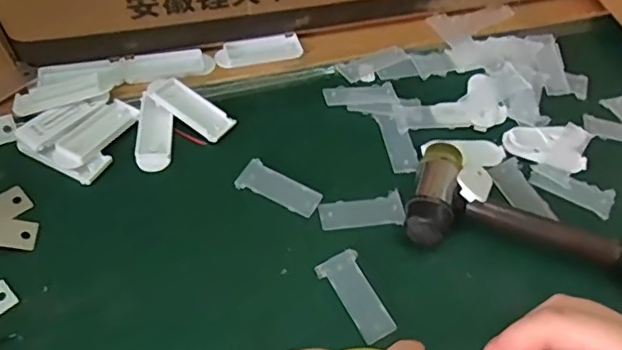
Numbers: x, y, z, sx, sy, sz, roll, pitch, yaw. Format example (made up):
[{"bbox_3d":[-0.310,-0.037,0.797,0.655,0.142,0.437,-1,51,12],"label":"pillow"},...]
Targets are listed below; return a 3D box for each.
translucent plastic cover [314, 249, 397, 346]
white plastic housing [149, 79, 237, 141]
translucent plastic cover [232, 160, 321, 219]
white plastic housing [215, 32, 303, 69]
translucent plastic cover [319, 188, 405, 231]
[{"bbox_3d":[0.024,0.060,0.290,0.020,0.004,0.048,-23,56,-21],"label":"translucent plastic cover"},{"bbox_3d":[-0.074,-0.042,0.353,0.056,0.006,0.022,35,56,7],"label":"white plastic housing"},{"bbox_3d":[-0.019,0.008,0.329,0.048,0.004,0.020,29,55,18],"label":"translucent plastic cover"},{"bbox_3d":[-0.035,-0.083,0.389,0.057,0.009,0.020,-12,53,-13],"label":"white plastic housing"},{"bbox_3d":[0.028,0.020,0.323,0.046,0.004,0.021,-4,52,-7],"label":"translucent plastic cover"}]

